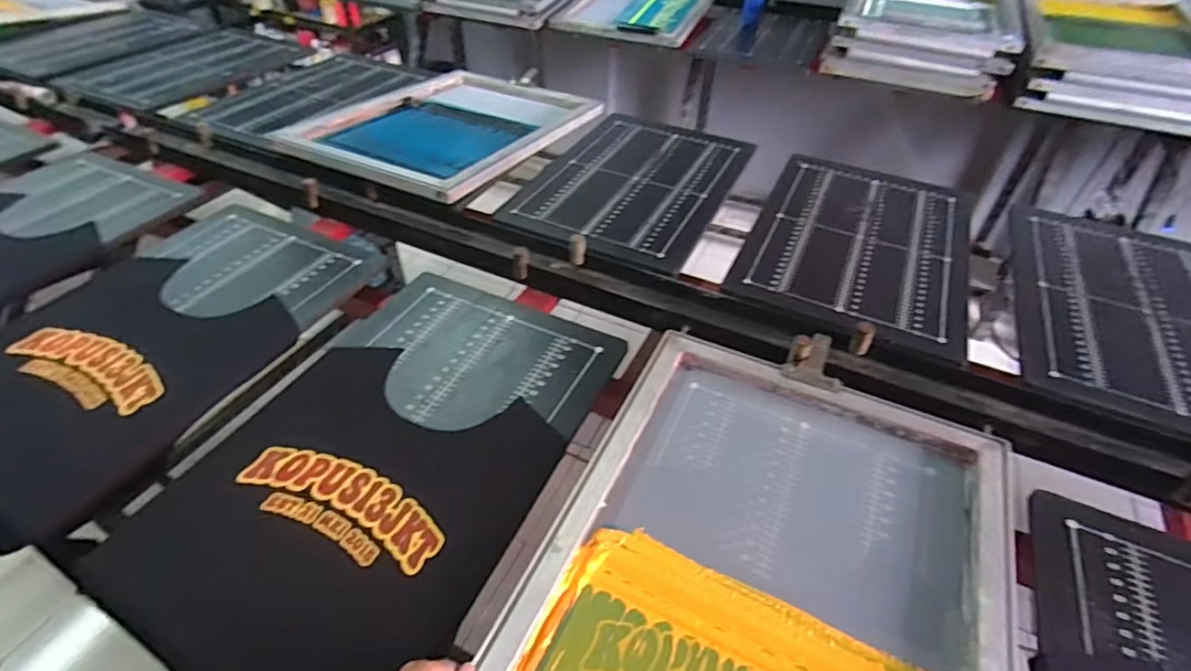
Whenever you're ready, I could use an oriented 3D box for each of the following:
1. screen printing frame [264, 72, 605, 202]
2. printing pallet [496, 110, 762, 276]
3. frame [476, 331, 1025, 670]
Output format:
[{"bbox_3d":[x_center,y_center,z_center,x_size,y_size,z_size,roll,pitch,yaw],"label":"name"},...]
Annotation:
[{"bbox_3d":[-0.332,-0.503,1.375,0.518,0.043,0.654,19,43,15],"label":"screen printing frame"},{"bbox_3d":[0.086,-0.338,1.276,0.399,0.029,0.613,20,47,18],"label":"printing pallet"},{"bbox_3d":[0.170,0.273,0.589,0.457,0.071,0.662,19,47,18],"label":"frame"}]

